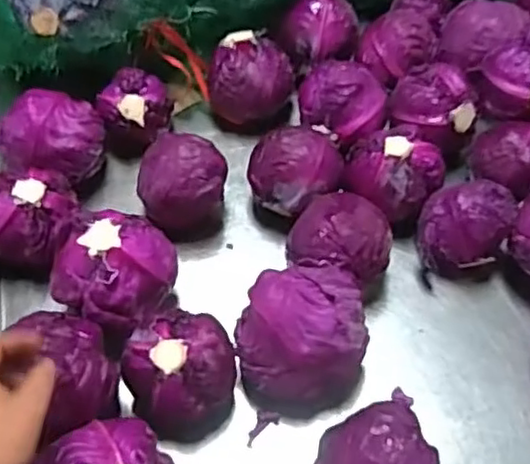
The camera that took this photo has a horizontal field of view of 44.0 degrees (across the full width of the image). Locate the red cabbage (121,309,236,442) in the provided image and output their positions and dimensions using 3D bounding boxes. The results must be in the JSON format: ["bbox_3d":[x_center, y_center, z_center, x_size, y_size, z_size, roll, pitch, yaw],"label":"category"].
[{"bbox_3d":[-0.085,0.143,0.666,0.113,0.109,0.104,-1,53,2],"label":"red cabbage"}]

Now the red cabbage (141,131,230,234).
[{"bbox_3d":[-0.099,-0.060,0.796,0.104,0.092,0.099,-16,54,-8],"label":"red cabbage"}]

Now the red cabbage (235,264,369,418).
[{"bbox_3d":[0.037,0.102,0.663,0.134,0.113,0.119,-25,56,-15],"label":"red cabbage"}]

